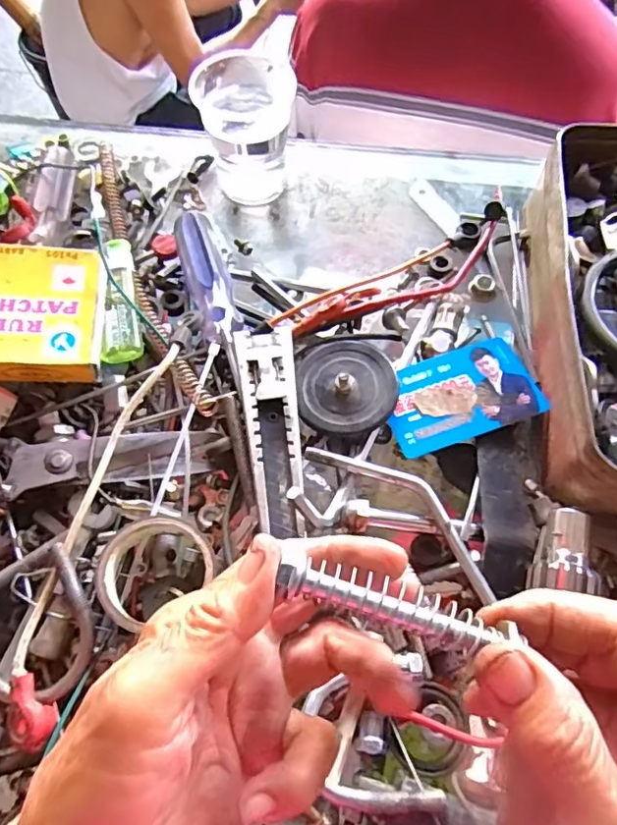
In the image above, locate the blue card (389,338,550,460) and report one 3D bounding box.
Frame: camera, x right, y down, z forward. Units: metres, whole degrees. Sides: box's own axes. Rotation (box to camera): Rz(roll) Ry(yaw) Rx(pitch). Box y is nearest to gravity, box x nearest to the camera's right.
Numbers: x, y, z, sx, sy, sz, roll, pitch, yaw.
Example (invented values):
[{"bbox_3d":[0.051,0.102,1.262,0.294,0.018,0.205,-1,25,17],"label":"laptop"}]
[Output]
[{"bbox_3d":[0.084,-0.010,0.307,0.085,0.004,0.053,-19,60,-8],"label":"blue card"}]

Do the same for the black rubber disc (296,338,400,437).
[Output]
[{"bbox_3d":[0.021,-0.017,0.302,0.053,0.013,0.058,0,64,0],"label":"black rubber disc"}]

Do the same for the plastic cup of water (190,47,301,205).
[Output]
[{"bbox_3d":[-0.041,-0.190,0.379,0.063,0.070,0.065,0,64,0],"label":"plastic cup of water"}]

